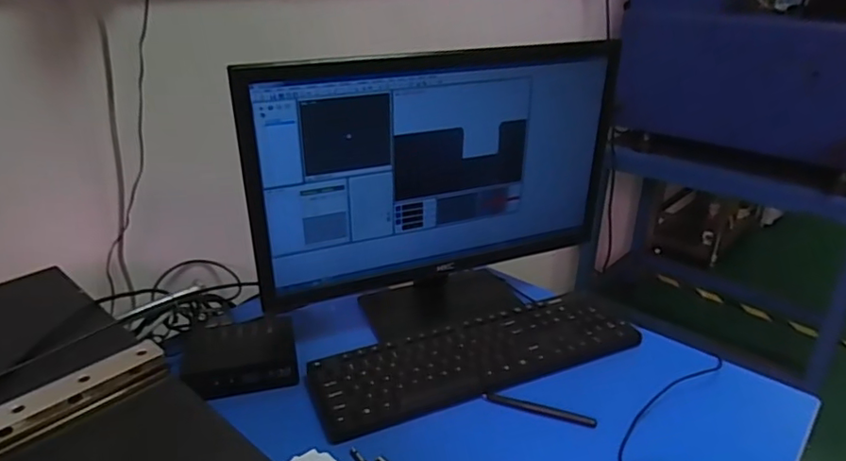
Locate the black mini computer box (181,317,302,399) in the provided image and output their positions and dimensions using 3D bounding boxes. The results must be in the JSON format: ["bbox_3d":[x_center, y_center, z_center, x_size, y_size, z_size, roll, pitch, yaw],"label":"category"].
[{"bbox_3d":[-0.229,0.159,0.719,0.132,0.042,0.108,-7,26,-15],"label":"black mini computer box"}]

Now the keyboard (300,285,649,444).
[{"bbox_3d":[0.075,0.161,0.744,0.432,0.033,0.125,-10,27,-21],"label":"keyboard"}]

